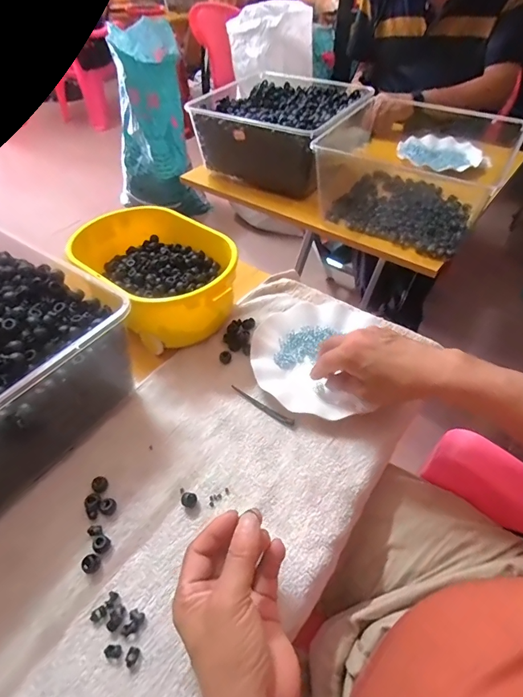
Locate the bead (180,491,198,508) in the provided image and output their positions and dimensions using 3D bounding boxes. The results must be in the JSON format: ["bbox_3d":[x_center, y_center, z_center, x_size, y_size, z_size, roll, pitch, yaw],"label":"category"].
[{"bbox_3d":[-0.071,0.149,0.396,0.015,0.011,0.013,-24,51,-19],"label":"bead"}]

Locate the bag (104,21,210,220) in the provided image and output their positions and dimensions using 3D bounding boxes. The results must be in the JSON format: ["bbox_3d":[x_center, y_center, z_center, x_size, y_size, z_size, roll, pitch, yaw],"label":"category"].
[{"bbox_3d":[-0.422,-0.845,1.541,0.287,0.575,0.349,-21,50,-17],"label":"bag"}]

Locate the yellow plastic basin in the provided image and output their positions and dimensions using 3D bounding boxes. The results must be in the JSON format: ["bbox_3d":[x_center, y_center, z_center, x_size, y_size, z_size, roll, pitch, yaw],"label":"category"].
[{"bbox_3d":[-0.137,-0.099,0.558,0.156,0.100,0.245,-34,55,-27],"label":"yellow plastic basin"}]

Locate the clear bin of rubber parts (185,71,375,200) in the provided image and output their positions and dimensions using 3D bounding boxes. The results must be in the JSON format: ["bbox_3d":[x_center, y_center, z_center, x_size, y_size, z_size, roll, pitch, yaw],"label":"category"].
[{"bbox_3d":[0.039,-0.473,0.877,0.300,0.134,0.291,21,51,19],"label":"clear bin of rubber parts"}]

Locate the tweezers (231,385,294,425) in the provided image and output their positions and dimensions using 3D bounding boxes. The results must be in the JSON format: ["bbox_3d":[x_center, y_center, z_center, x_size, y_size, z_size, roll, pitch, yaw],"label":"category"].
[{"bbox_3d":[0.000,0.067,0.476,0.089,0.009,0.008,29,54,25],"label":"tweezers"}]

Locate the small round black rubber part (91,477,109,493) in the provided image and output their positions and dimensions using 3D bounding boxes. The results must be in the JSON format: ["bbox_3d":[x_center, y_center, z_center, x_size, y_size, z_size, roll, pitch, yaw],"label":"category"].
[{"bbox_3d":[-0.164,0.138,0.409,0.015,0.010,0.015,-1,47,1],"label":"small round black rubber part"}]

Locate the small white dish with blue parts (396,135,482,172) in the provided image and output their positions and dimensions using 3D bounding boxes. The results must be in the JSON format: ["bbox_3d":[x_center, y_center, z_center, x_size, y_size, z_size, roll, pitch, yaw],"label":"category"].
[{"bbox_3d":[0.404,-0.449,0.928,0.168,0.025,0.157,-1,47,1],"label":"small white dish with blue parts"}]

